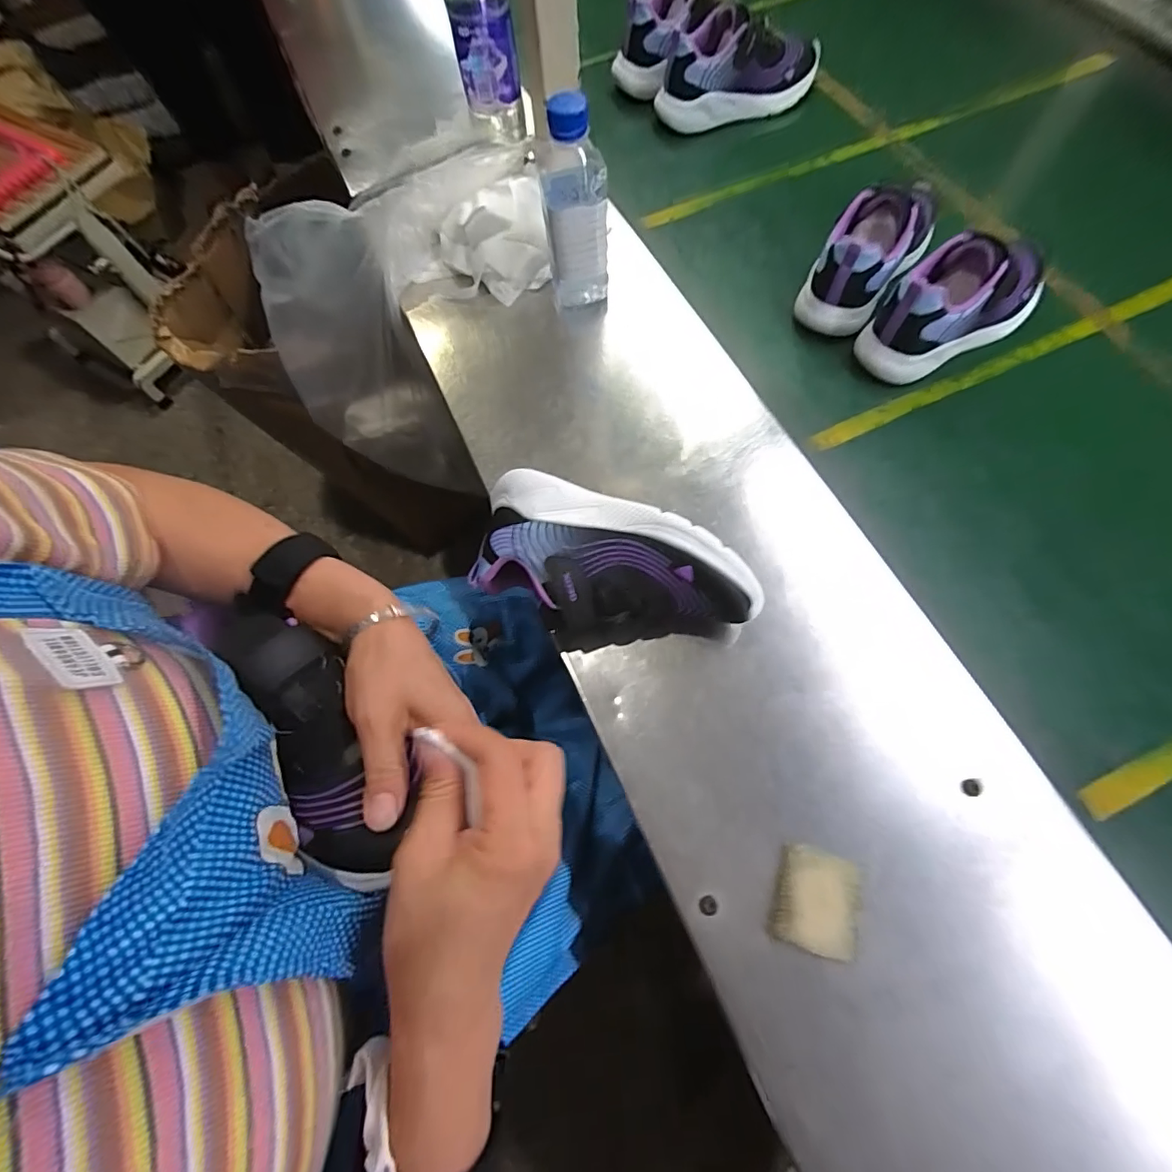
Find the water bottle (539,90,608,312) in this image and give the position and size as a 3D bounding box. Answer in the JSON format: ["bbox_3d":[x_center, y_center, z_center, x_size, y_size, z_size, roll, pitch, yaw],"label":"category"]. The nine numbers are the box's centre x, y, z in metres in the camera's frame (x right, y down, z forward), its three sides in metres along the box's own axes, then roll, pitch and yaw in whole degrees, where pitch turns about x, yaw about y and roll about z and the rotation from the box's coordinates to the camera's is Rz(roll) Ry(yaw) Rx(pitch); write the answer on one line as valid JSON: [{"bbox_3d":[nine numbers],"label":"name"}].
[{"bbox_3d":[-0.010,-0.347,0.480,0.057,0.173,0.059,-8,69,0],"label":"water bottle"}]

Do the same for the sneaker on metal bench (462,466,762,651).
[{"bbox_3d":[0.015,-0.005,0.378,0.200,0.089,0.089,24,71,10],"label":"sneaker on metal bench"}]

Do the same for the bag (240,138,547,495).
[{"bbox_3d":[-0.229,-0.314,0.704,0.370,0.386,0.181,-8,69,0],"label":"bag"}]

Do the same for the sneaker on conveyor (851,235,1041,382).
[{"bbox_3d":[0.355,-0.273,0.480,0.177,0.091,0.071,-28,70,-10],"label":"sneaker on conveyor"}]

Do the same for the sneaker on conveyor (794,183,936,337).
[{"bbox_3d":[0.300,-0.357,0.523,0.075,0.086,0.189,35,75,15],"label":"sneaker on conveyor"}]

